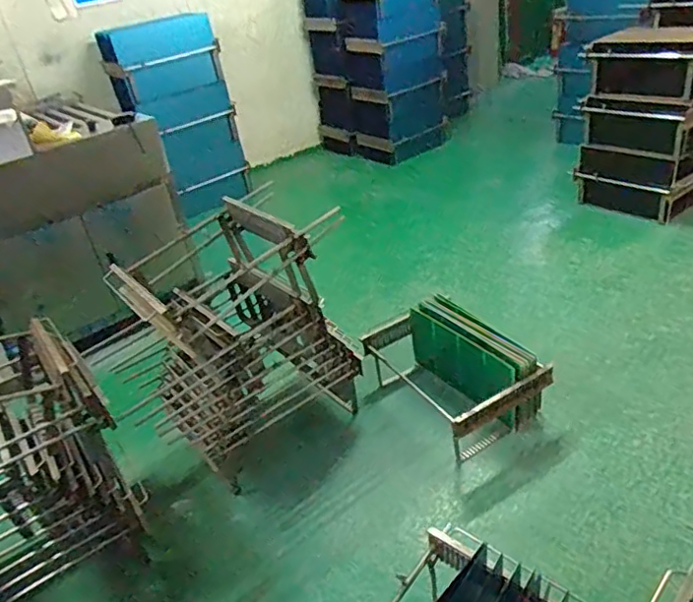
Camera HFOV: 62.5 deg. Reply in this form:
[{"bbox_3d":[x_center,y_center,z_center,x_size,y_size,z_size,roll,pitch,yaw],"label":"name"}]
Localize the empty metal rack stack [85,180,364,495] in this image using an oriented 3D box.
[{"bbox_3d":[-0.398,0.107,1.939,0.724,0.672,0.479,-28,36,-26],"label":"empty metal rack stack"}]

